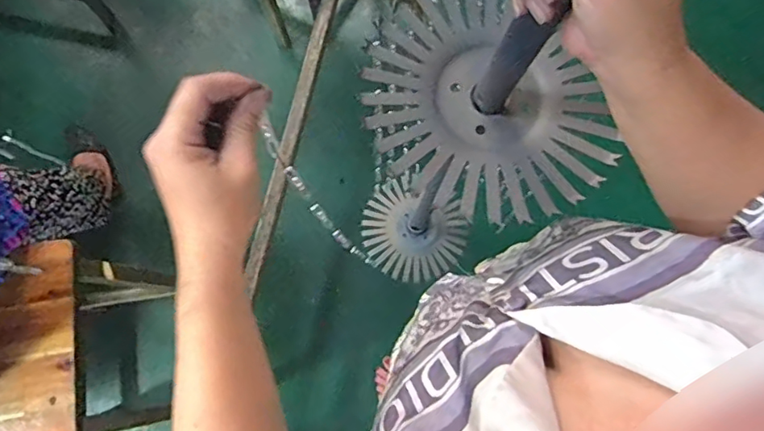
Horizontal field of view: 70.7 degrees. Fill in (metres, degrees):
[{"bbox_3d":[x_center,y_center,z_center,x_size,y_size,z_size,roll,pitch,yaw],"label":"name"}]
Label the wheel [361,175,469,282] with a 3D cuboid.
[{"bbox_3d":[0.058,0.033,1.036,0.196,0.019,0.175,26,96,5],"label":"wheel"}]

